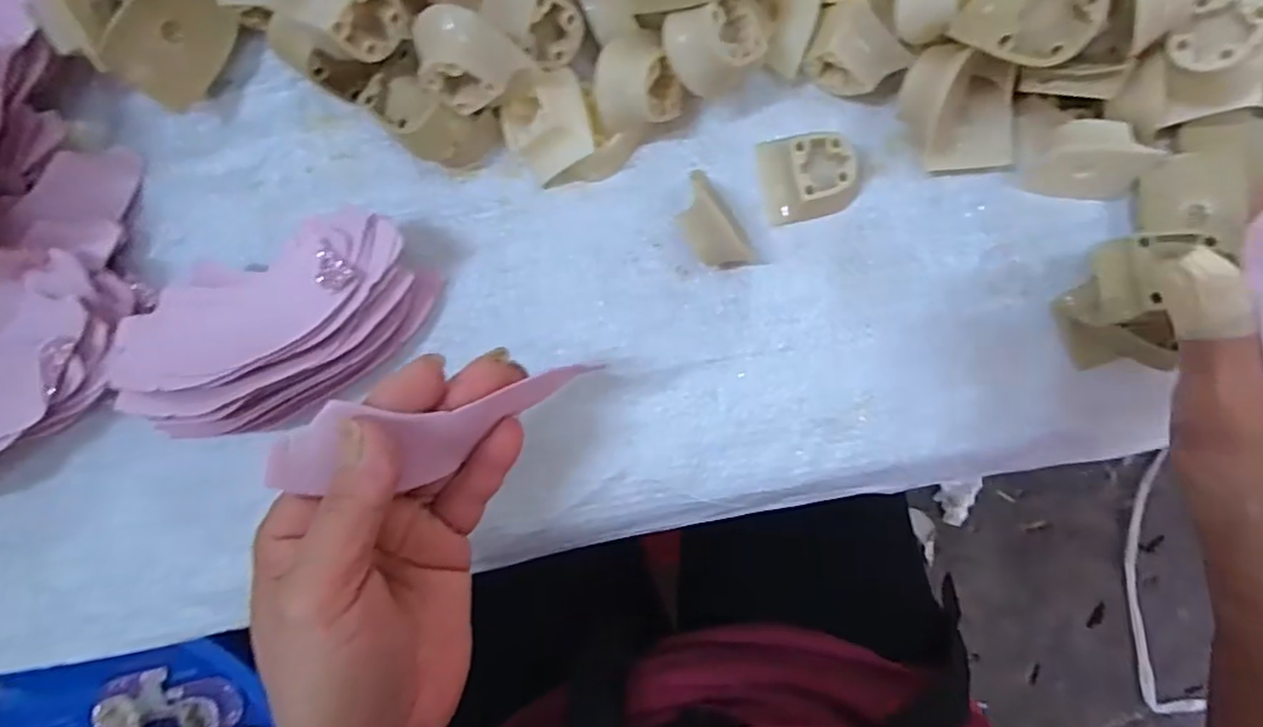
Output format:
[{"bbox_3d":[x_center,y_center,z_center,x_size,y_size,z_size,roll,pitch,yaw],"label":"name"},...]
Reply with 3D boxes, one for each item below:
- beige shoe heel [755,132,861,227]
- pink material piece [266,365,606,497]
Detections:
[{"bbox_3d":[0.087,-0.090,0.328,0.045,0.017,0.040,-9,92,-1],"label":"beige shoe heel"},{"bbox_3d":[-0.067,0.024,0.249,0.116,0.022,0.034,-15,93,-31],"label":"pink material piece"}]

